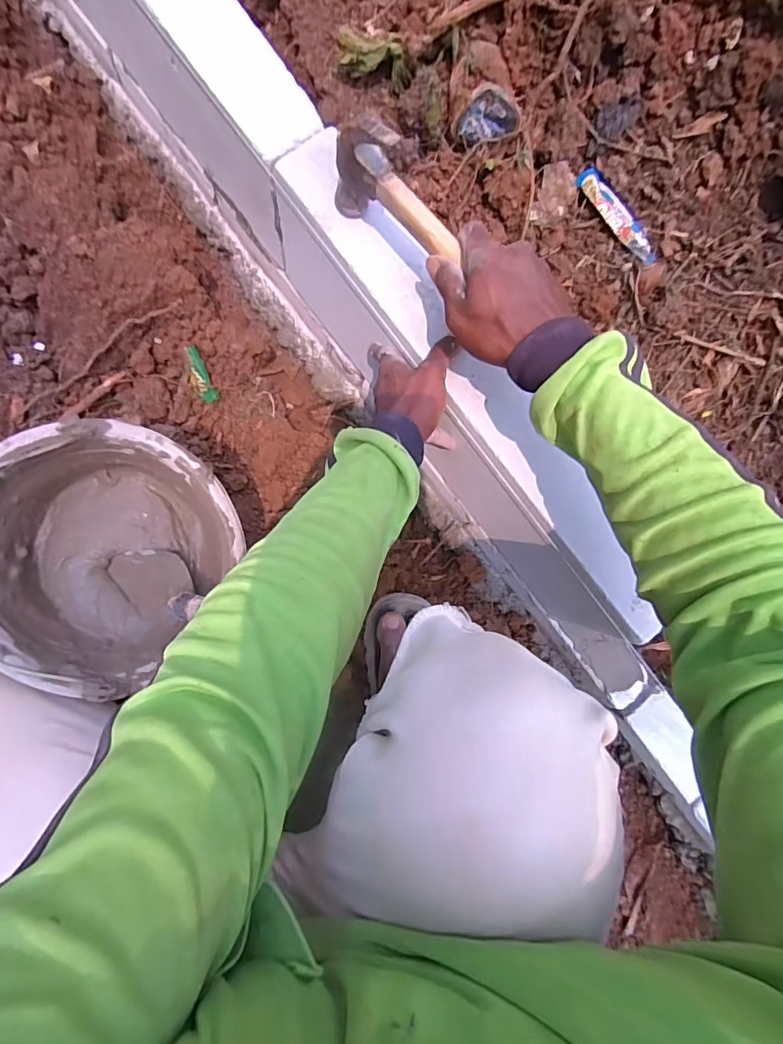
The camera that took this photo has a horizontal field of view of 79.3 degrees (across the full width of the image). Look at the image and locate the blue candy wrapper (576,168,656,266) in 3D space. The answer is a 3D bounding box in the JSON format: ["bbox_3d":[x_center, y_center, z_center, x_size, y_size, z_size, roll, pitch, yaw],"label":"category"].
[{"bbox_3d":[0.275,-0.370,0.570,0.025,0.016,0.133,-44,93,-9],"label":"blue candy wrapper"}]

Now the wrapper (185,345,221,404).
[{"bbox_3d":[-0.246,-0.188,0.605,0.029,0.014,0.073,-21,107,-9],"label":"wrapper"}]

